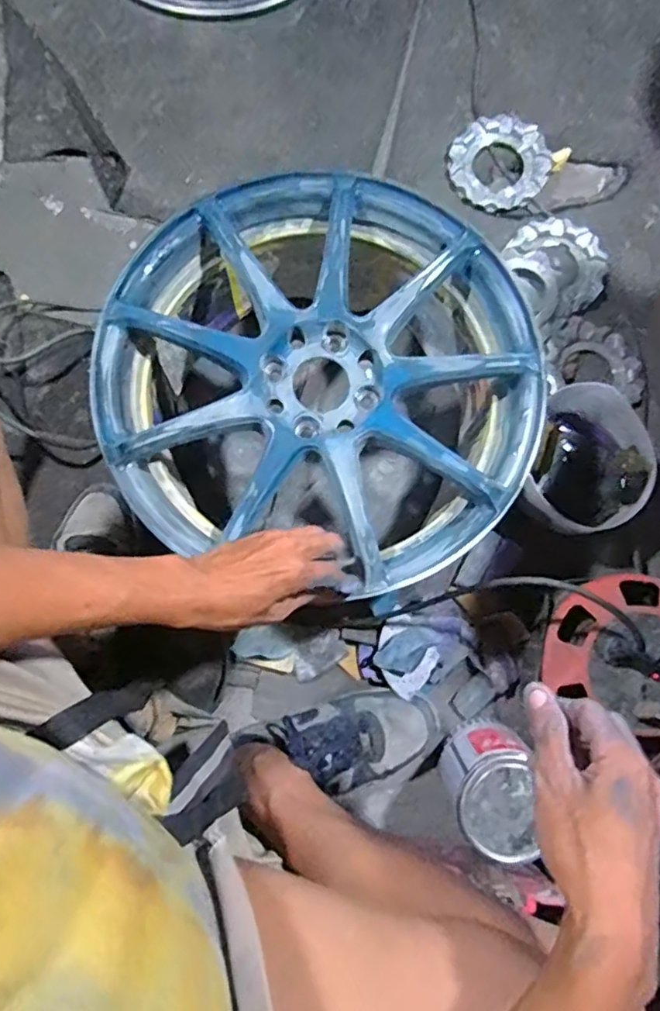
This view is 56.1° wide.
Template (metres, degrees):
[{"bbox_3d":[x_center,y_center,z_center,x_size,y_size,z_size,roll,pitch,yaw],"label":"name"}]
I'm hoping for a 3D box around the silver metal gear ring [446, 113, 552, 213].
[{"bbox_3d":[0.226,-0.463,0.839,0.129,0.020,0.130,0,78,1],"label":"silver metal gear ring"}]

